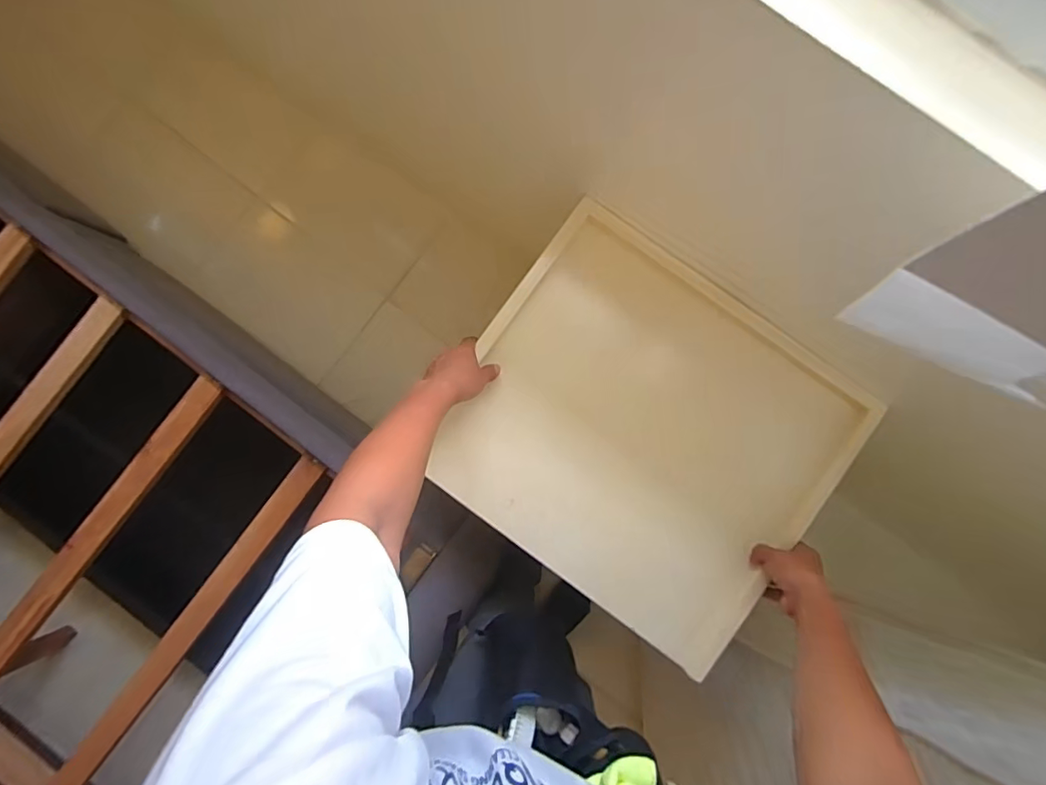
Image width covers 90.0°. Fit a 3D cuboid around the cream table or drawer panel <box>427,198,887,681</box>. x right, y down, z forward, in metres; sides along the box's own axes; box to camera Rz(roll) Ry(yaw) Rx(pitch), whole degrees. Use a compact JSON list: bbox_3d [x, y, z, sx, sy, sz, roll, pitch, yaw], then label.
[{"bbox_3d":[0.144,0.050,0.672,0.446,0.064,0.404,37,87,3],"label":"cream table or drawer panel"}]

